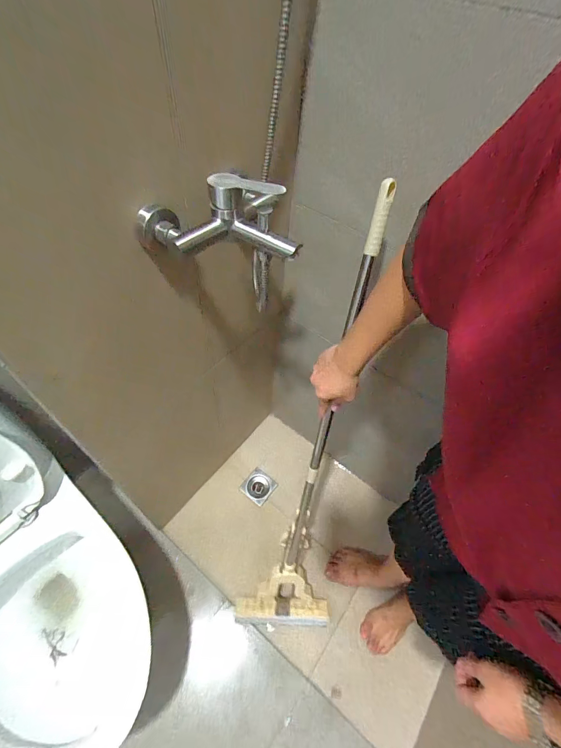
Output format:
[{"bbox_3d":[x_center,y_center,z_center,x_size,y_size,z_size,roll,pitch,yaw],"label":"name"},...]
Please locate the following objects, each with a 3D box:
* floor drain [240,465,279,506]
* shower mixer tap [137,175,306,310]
[{"bbox_3d":[-0.081,0.420,1.239,0.105,0.027,0.102,33,58,18],"label":"floor drain"},{"bbox_3d":[-0.085,-0.201,0.434,0.186,0.082,0.134,-21,58,-19],"label":"shower mixer tap"}]

